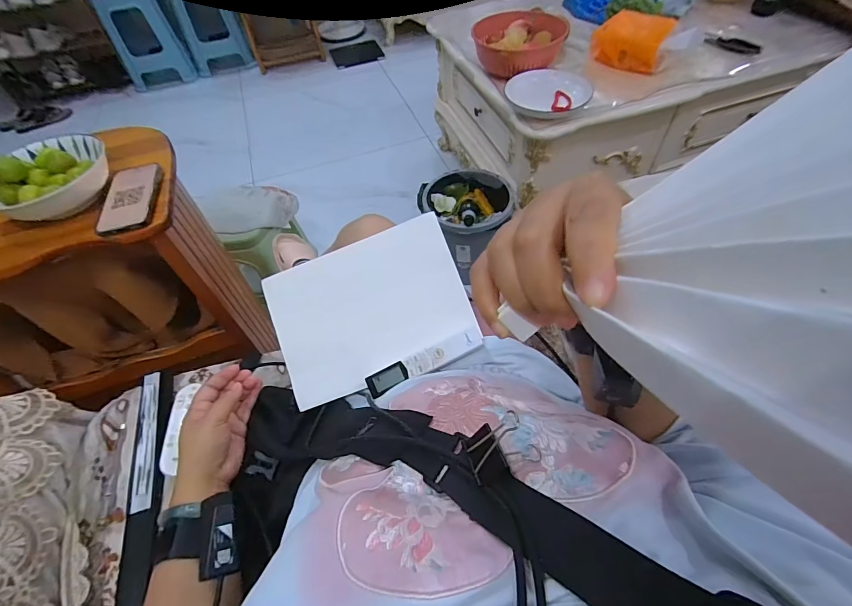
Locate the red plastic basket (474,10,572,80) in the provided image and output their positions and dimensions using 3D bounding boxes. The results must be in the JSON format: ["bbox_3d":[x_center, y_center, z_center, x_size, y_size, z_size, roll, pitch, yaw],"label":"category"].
[{"bbox_3d":[0.266,-0.737,1.108,0.254,0.087,0.261,1,54,6],"label":"red plastic basket"}]

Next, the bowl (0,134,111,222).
[{"bbox_3d":[-0.593,-0.200,0.618,0.144,0.071,0.177,25,59,21],"label":"bowl"}]

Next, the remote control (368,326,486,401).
[{"bbox_3d":[-0.002,0.071,0.476,0.149,0.015,0.025,-27,54,9],"label":"remote control"}]

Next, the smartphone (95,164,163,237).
[{"bbox_3d":[-0.462,-0.165,0.617,0.078,0.011,0.151,-15,54,-6],"label":"smartphone"}]

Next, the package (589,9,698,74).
[{"bbox_3d":[0.587,-0.717,1.087,0.251,0.126,0.054,37,64,27],"label":"package"}]

